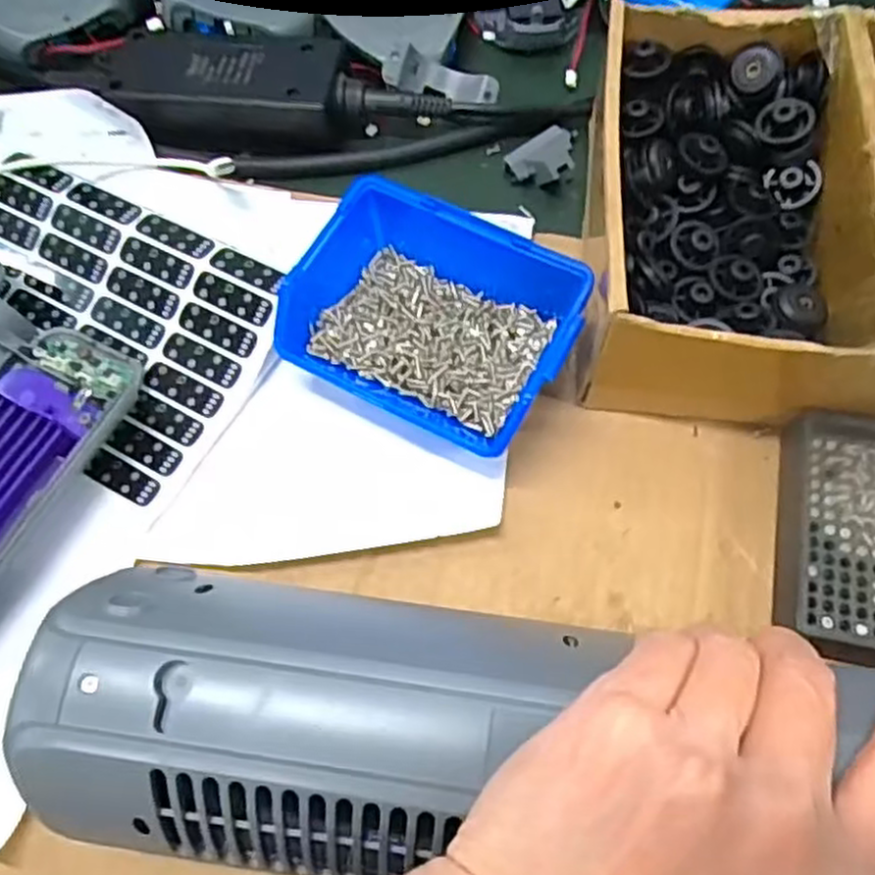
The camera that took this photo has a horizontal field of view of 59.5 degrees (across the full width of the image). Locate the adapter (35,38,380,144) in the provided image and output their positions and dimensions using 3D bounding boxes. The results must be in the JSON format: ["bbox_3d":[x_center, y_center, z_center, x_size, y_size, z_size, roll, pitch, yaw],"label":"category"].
[{"bbox_3d":[-0.118,-0.175,0.384,0.162,0.026,0.052,1,66,2],"label":"adapter"}]

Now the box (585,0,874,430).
[{"bbox_3d":[0.167,-0.091,0.315,0.198,0.067,0.170,5,66,4],"label":"box"}]

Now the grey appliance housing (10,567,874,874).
[{"bbox_3d":[0.035,0.089,0.213,0.297,0.037,0.079,6,68,4],"label":"grey appliance housing"}]

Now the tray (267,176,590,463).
[{"bbox_3d":[-0.002,-0.048,0.315,0.109,0.040,0.082,27,69,13],"label":"tray"}]

